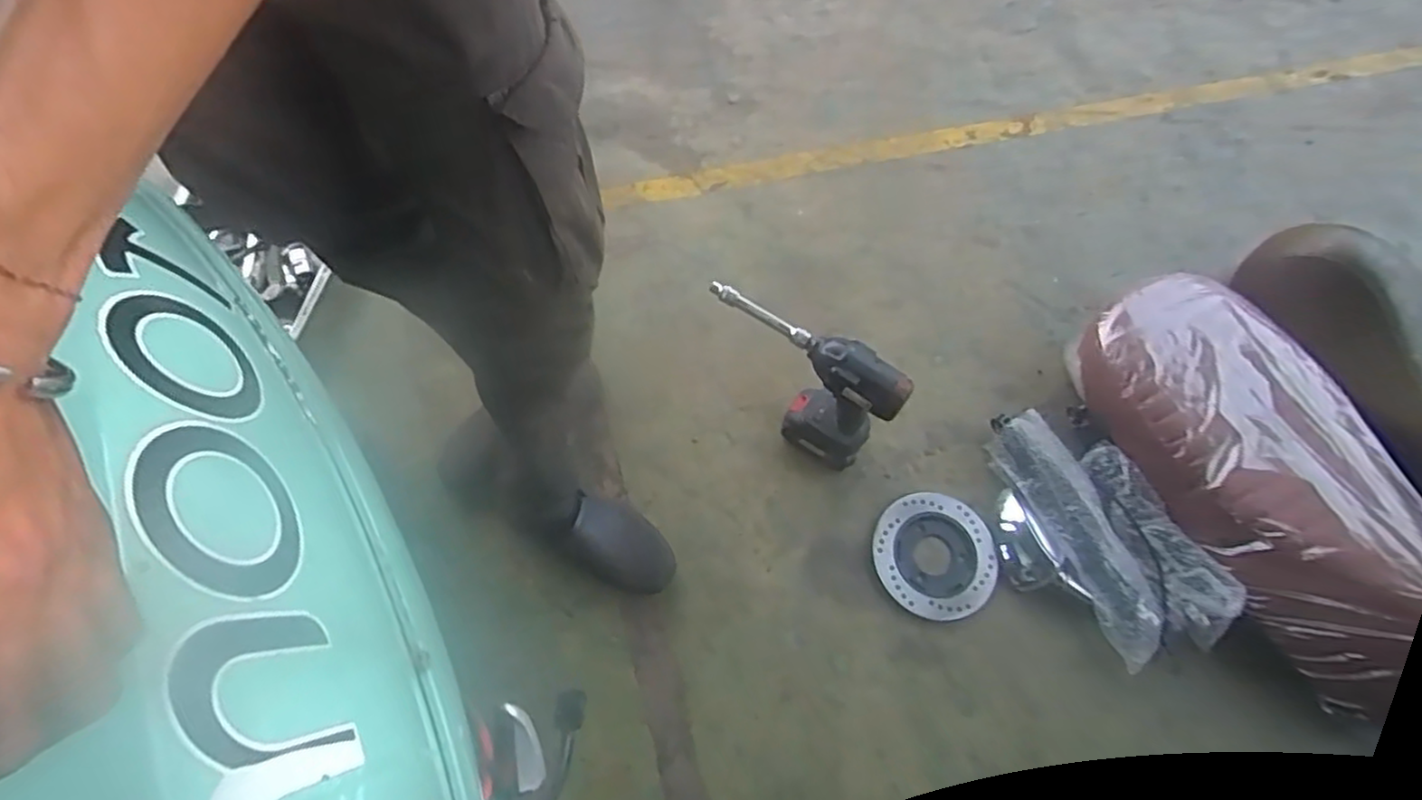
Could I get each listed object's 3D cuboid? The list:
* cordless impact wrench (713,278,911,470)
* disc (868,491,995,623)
[{"bbox_3d":[0.117,-0.033,0.951,0.265,0.247,0.072,42,71,14],"label":"cordless impact wrench"},{"bbox_3d":[0.315,0.218,0.989,0.168,0.021,0.166,1,67,-3],"label":"disc"}]

